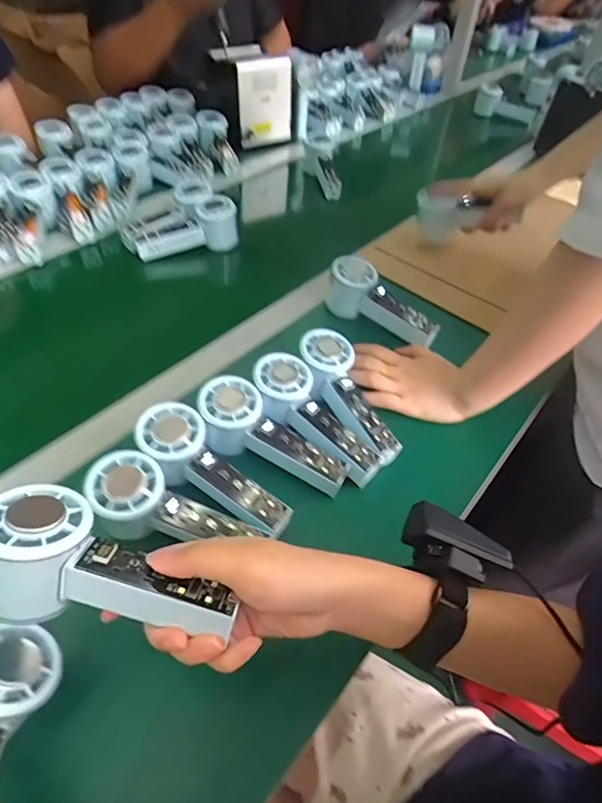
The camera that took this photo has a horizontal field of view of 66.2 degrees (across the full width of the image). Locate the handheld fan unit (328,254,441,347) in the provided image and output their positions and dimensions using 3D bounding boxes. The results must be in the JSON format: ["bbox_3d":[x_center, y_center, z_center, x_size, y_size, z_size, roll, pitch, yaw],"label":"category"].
[{"bbox_3d":[0.100,-0.120,0.594,0.155,0.067,0.052,36,54,7],"label":"handheld fan unit"}]

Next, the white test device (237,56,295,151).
[{"bbox_3d":[-0.067,-0.586,0.905,0.122,0.157,0.020,-28,61,-23],"label":"white test device"}]

